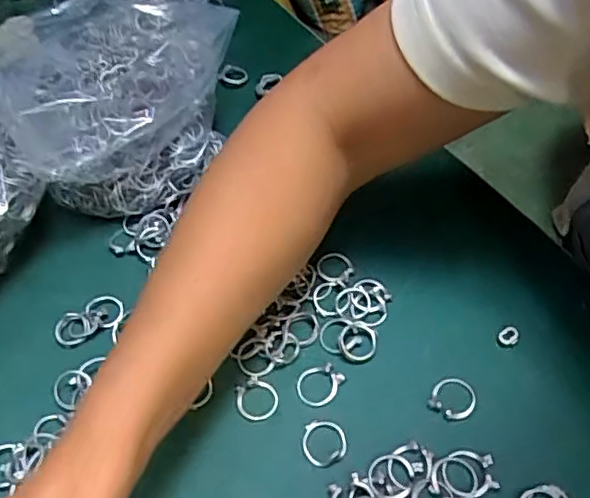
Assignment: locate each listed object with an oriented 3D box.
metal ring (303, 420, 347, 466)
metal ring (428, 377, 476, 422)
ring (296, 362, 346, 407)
[{"bbox_3d":[0.015,0.096,0.306,0.021,0.004,0.024,-11,51,-2],"label":"metal ring"},{"bbox_3d":[0.082,0.076,0.313,0.021,0.004,0.024,25,58,24],"label":"metal ring"},{"bbox_3d":[0.013,0.072,0.325,0.024,0.004,0.022,-3,51,4],"label":"ring"}]

